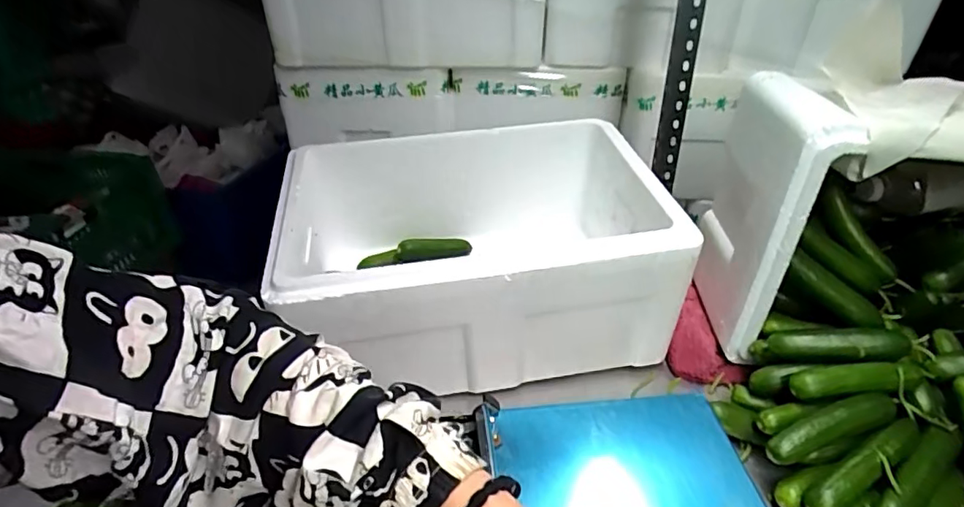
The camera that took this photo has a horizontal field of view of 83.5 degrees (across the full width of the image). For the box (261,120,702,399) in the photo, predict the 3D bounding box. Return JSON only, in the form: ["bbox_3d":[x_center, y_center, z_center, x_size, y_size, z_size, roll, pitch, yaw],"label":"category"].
[{"bbox_3d":[0.004,-0.004,0.685,0.451,0.202,0.304,-4,36,-7],"label":"box"}]

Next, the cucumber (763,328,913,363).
[{"bbox_3d":[0.375,0.098,0.570,0.126,0.028,0.030,-5,31,22],"label":"cucumber"}]

